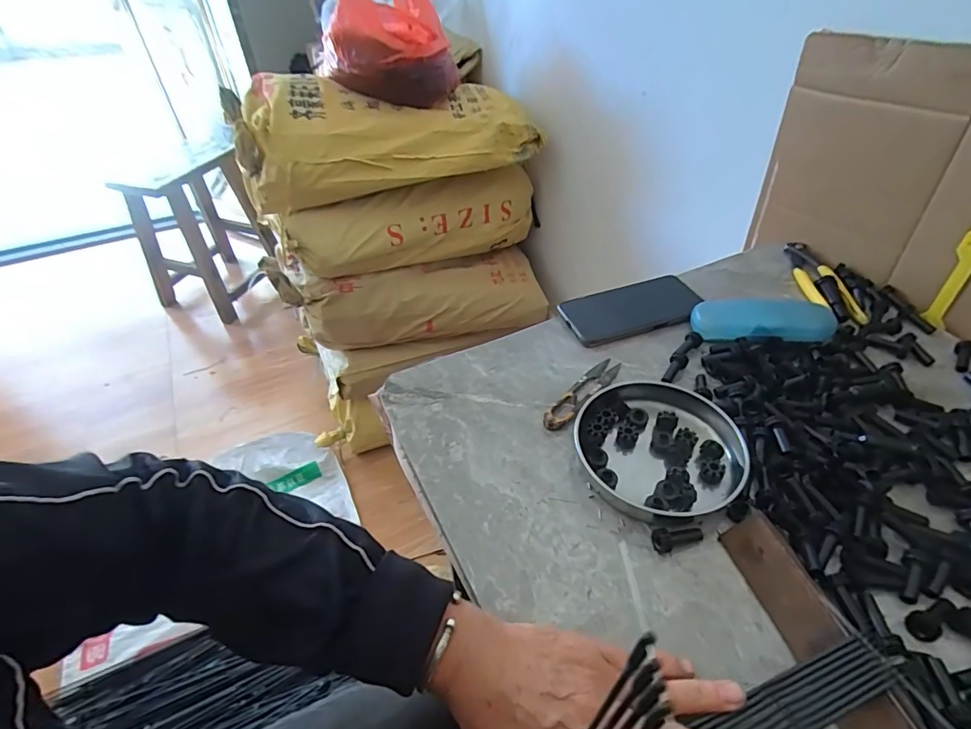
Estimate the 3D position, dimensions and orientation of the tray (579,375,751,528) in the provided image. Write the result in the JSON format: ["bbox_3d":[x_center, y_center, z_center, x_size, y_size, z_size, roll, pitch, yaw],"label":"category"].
[{"bbox_3d":[0.154,0.071,0.433,0.143,0.021,0.135,-1,44,1],"label":"tray"}]

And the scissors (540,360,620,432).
[{"bbox_3d":[0.098,0.025,0.490,0.024,0.008,0.116,31,53,29],"label":"scissors"}]

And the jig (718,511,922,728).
[{"bbox_3d":[0.219,0.186,0.316,0.018,0.038,0.181,19,34,-33],"label":"jig"}]

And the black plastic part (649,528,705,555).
[{"bbox_3d":[0.148,0.132,0.379,0.039,0.013,0.017,-14,45,-13],"label":"black plastic part"}]

